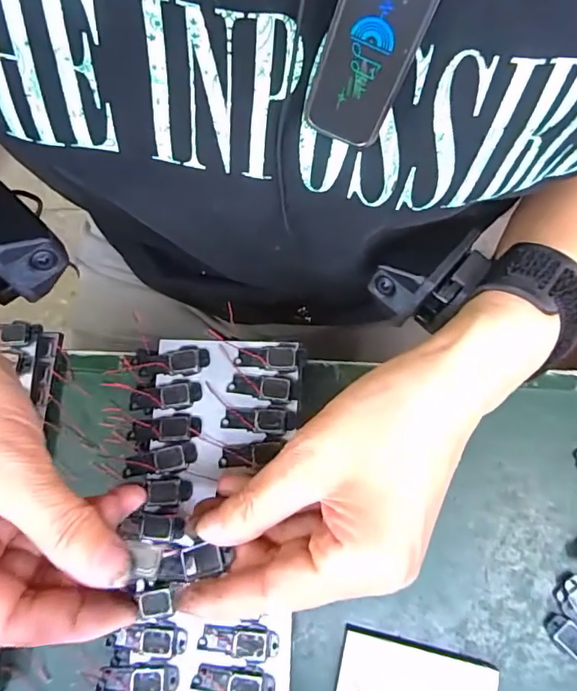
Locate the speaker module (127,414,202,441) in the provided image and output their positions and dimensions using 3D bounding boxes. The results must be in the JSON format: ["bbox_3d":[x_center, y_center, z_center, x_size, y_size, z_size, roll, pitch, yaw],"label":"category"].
[{"bbox_3d":[-0.068,0.045,0.278,0.039,0.005,0.014,-2,73,3],"label":"speaker module"}]

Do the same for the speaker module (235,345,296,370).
[{"bbox_3d":[-0.013,0.007,0.286,0.034,0.004,0.013,1,74,4],"label":"speaker module"}]

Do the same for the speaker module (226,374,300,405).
[{"bbox_3d":[-0.014,0.024,0.281,0.040,0.004,0.016,5,74,5],"label":"speaker module"}]

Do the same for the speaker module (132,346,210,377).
[{"bbox_3d":[-0.067,0.009,0.287,0.043,0.004,0.017,-1,73,3],"label":"speaker module"}]

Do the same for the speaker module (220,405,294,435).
[{"bbox_3d":[-0.017,0.040,0.278,0.040,0.004,0.015,2,74,4],"label":"speaker module"}]

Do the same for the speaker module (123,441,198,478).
[{"bbox_3d":[-0.070,0.063,0.274,0.040,0.004,0.014,-15,73,-1],"label":"speaker module"}]

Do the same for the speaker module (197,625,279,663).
[{"bbox_3d":[-0.025,0.148,0.251,0.039,0.004,0.015,6,74,5],"label":"speaker module"}]

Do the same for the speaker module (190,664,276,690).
[{"bbox_3d":[-0.027,0.166,0.247,0.040,0.004,0.017,5,74,5],"label":"speaker module"}]

